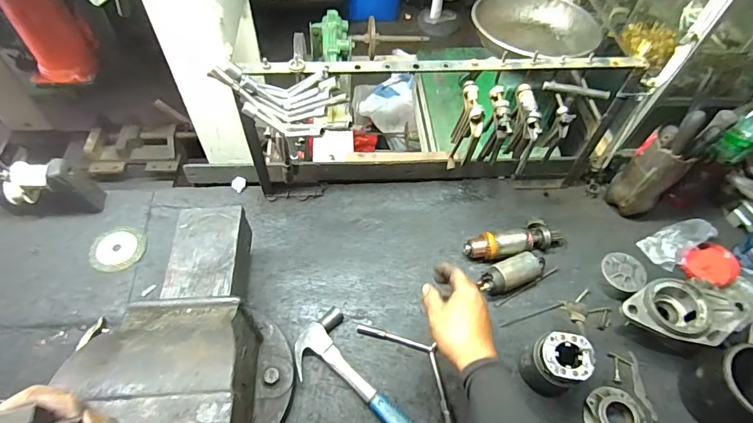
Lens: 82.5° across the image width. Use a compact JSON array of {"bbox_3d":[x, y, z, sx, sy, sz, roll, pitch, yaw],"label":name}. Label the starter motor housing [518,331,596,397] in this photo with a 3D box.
[{"bbox_3d":[0.276,0.239,0.668,0.075,0.114,0.073,1,54,-2],"label":"starter motor housing"}]

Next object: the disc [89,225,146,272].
[{"bbox_3d":[-0.495,0.072,0.819,0.096,0.019,0.094,1,54,-2],"label":"disc"}]

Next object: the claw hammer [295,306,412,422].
[{"bbox_3d":[-0.009,0.305,0.660,0.111,0.035,0.328,-32,61,-23],"label":"claw hammer"}]

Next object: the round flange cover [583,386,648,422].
[{"bbox_3d":[0.376,0.324,0.673,0.088,0.028,0.089,1,54,-2],"label":"round flange cover"}]

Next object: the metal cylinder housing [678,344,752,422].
[{"bbox_3d":[0.556,0.272,0.659,0.108,0.116,0.110,-11,55,-10],"label":"metal cylinder housing"}]

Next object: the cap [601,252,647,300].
[{"bbox_3d":[0.451,0.122,0.800,0.079,0.050,0.076,1,54,-2],"label":"cap"}]

